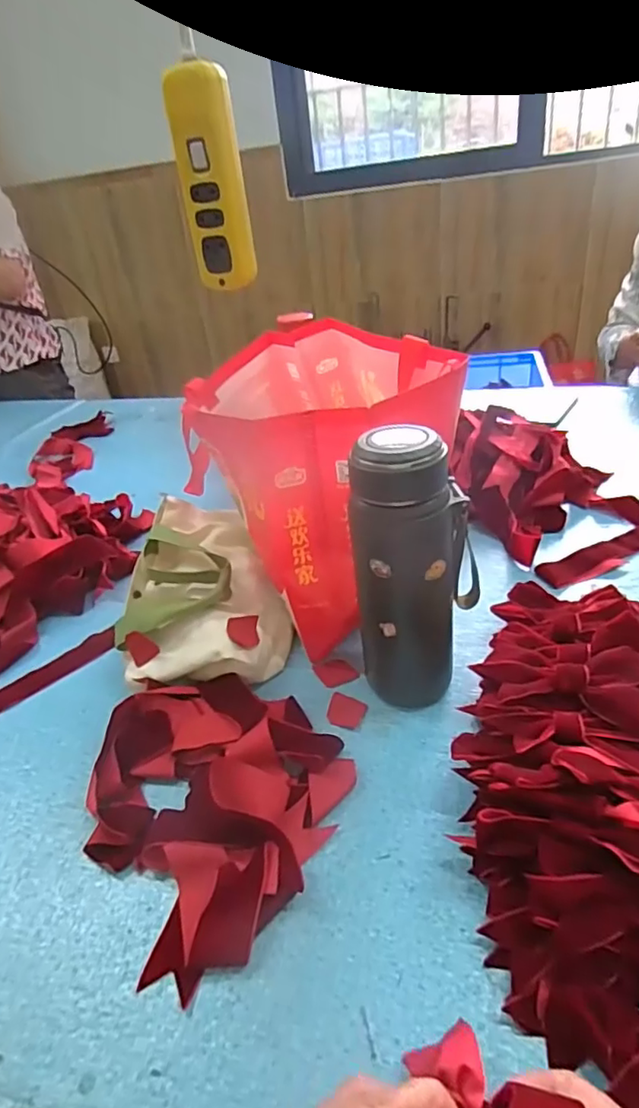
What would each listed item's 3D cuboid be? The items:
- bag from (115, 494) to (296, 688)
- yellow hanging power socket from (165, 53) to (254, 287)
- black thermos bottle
[{"bbox_3d":[-0.125,0.031,0.635,0.178,0.072,0.228,-6,50,4],"label":"bag"},{"bbox_3d":[-0.105,-0.359,0.569,0.061,0.175,0.034,-12,32,-7],"label":"yellow hanging power socket"},{"bbox_3d":[0.080,0.017,0.498,0.077,0.253,0.089,21,42,38],"label":"black thermos bottle"}]

